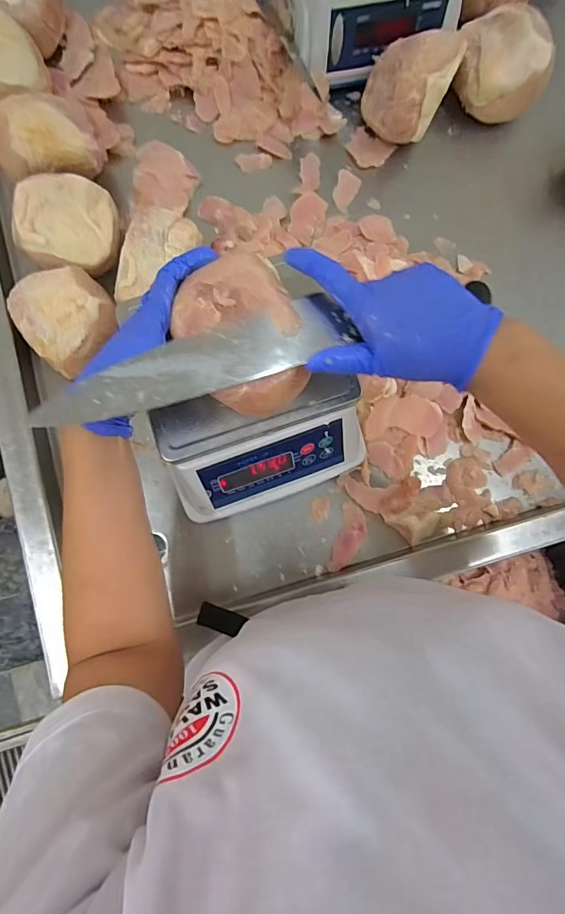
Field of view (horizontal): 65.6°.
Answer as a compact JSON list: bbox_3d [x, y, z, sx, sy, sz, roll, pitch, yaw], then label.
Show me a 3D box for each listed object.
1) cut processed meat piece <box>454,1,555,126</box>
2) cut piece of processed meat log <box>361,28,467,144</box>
[{"bbox_3d":[0.322,-0.572,0.644,0.131,0.093,0.119,10,81,-2],"label":"cut processed meat piece"},{"bbox_3d":[0.172,-0.509,0.614,0.112,0.109,0.117,18,81,-1],"label":"cut piece of processed meat log"}]

